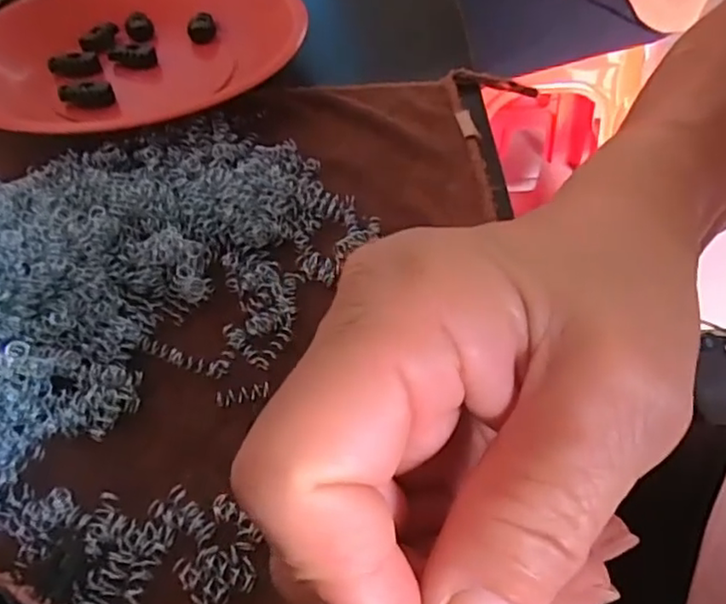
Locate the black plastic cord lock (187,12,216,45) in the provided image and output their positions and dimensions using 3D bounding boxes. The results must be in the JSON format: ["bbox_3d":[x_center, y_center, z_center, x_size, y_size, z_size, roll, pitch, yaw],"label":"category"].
[{"bbox_3d":[-0.102,-0.173,0.402,0.017,0.014,0.018,-10,46,-9],"label":"black plastic cord lock"}]

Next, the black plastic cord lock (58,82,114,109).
[{"bbox_3d":[-0.153,-0.114,0.351,0.028,0.011,0.010,5,51,8],"label":"black plastic cord lock"}]

